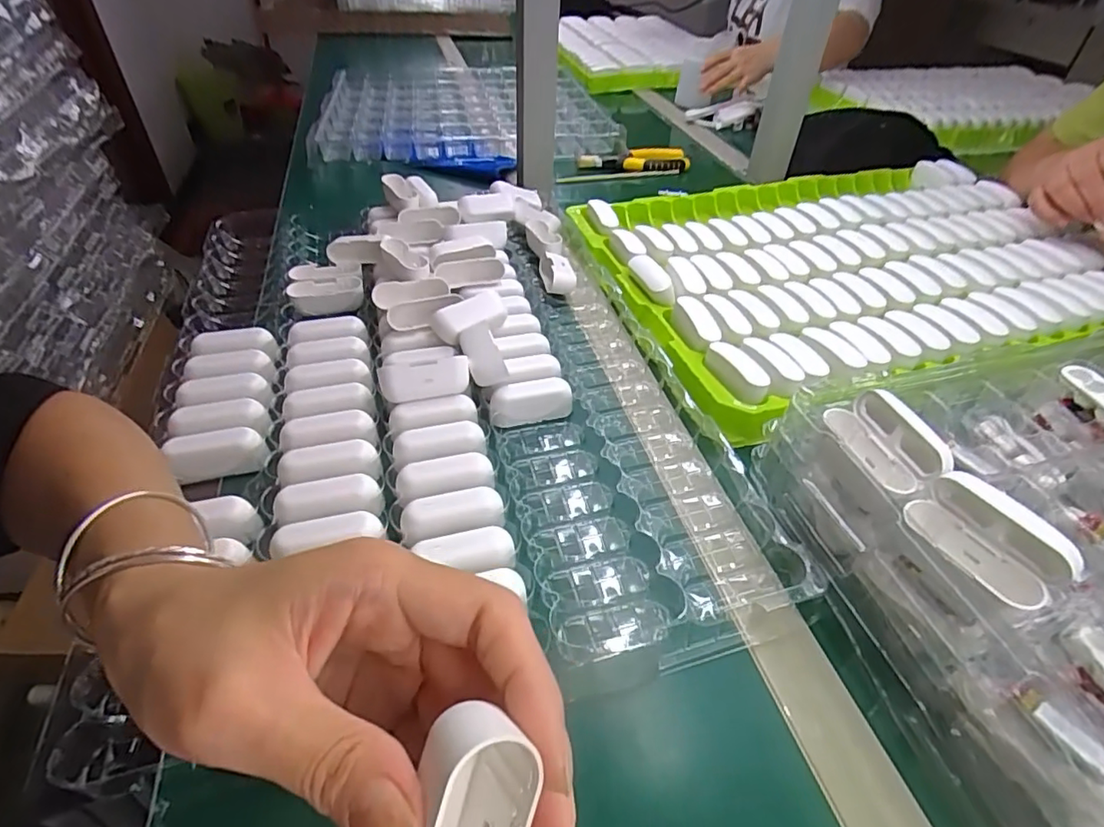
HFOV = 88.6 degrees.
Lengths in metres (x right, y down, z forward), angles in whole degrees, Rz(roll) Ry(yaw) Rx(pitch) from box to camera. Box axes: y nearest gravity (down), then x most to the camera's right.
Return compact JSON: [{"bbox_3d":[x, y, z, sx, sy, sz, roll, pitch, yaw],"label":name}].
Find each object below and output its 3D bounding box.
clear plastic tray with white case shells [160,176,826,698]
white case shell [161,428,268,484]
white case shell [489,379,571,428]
[{"bbox_3d":[-0.101,-0.056,0.455,0.361,0.032,0.548,-12,46,-13],"label":"clear plastic tray with white case shells"},{"bbox_3d":[-0.227,0.029,0.386,0.064,0.021,0.026,-6,45,-7],"label":"white case shell"},{"bbox_3d":[-0.016,-0.008,0.435,0.063,0.025,0.022,-12,46,-13],"label":"white case shell"}]

